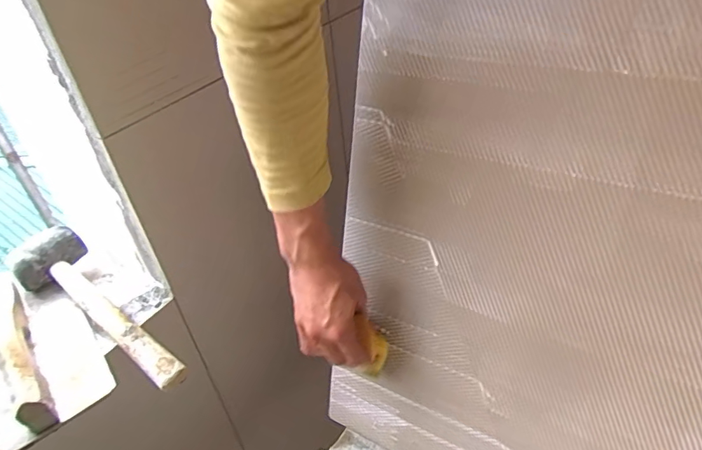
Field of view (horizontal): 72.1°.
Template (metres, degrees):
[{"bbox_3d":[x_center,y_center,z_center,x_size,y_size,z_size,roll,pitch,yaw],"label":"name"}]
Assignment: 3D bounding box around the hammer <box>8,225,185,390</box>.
[{"bbox_3d":[-0.329,0.117,0.623,0.309,0.090,0.091,27,50,35],"label":"hammer"}]

